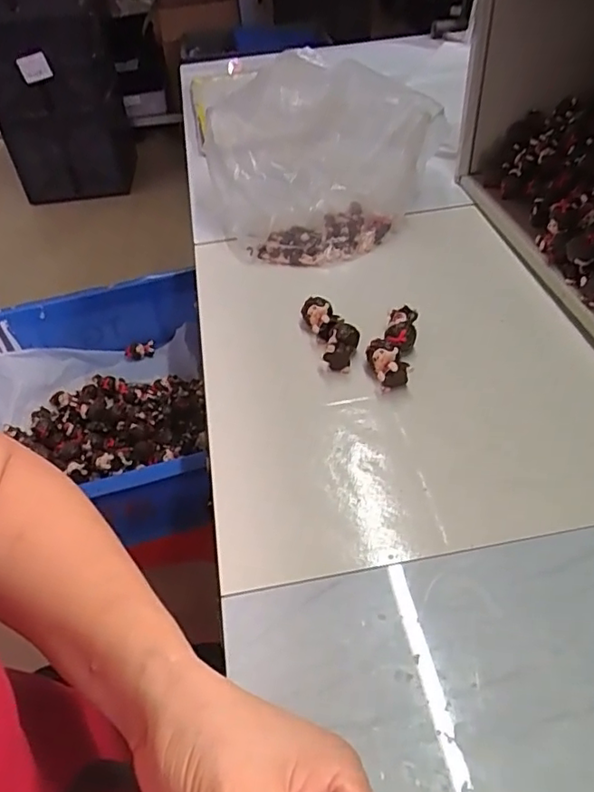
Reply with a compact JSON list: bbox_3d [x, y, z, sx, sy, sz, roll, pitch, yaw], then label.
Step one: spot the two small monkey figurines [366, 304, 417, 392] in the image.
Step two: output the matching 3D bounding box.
[{"bbox_3d":[0.075,-0.037,0.457,0.035,0.031,0.076,5,44,11],"label":"two small monkey figurines"}]

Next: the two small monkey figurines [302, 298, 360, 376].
[{"bbox_3d":[0.030,-0.051,0.472,0.033,0.026,0.073,-13,43,-8],"label":"two small monkey figurines"}]

